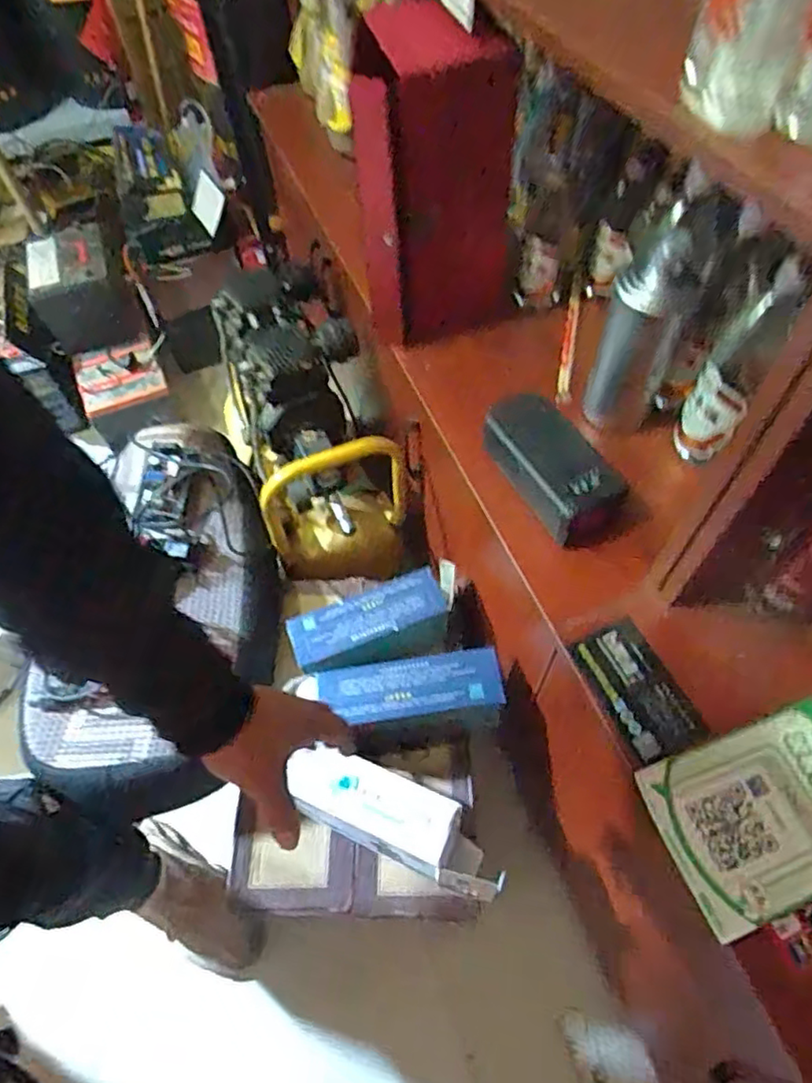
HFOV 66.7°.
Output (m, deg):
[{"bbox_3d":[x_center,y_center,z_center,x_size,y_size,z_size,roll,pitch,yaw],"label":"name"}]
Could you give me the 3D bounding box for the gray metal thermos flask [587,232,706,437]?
[{"bbox_3d":[0.238,-0.199,0.629,0.069,0.215,0.069,26,63,18],"label":"gray metal thermos flask"}]

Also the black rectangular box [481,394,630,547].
[{"bbox_3d":[0.150,-0.083,0.653,0.087,0.081,0.150,-29,61,-14],"label":"black rectangular box"}]

